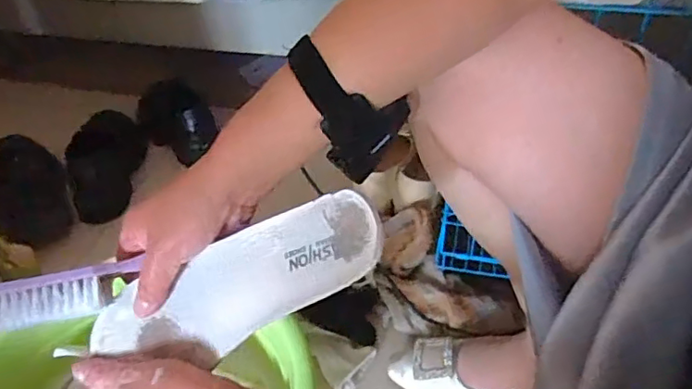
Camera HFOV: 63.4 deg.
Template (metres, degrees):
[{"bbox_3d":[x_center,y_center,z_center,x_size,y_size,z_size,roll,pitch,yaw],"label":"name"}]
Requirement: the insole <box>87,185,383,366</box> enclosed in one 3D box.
[{"bbox_3d":[-0.075,0.062,0.366,0.215,0.019,0.066,-27,71,18],"label":"insole"}]

